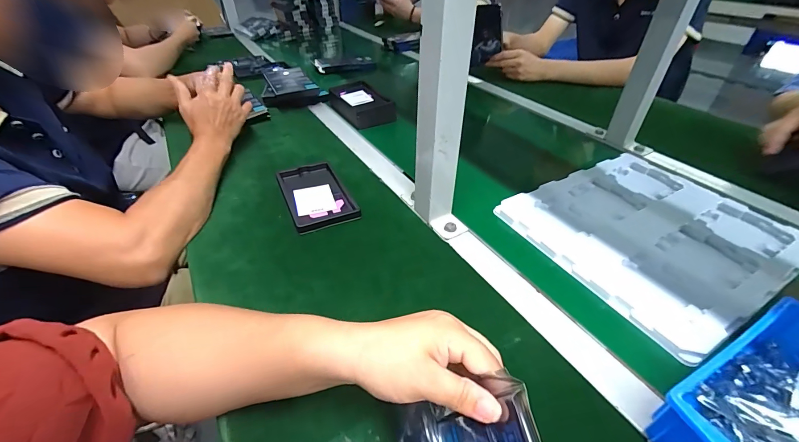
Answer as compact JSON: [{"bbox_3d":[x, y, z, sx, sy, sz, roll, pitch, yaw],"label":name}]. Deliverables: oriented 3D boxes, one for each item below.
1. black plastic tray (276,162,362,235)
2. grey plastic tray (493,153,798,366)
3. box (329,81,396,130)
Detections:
[{"bbox_3d":[-0.128,-0.042,0.529,0.092,0.012,0.160,-17,44,-20],"label":"black plastic tray"},{"bbox_3d":[0.349,0.006,0.475,0.324,0.015,0.274,-20,45,-23],"label":"grey plastic tray"},{"bbox_3d":[-0.090,-0.268,0.780,0.102,0.036,0.184,-20,45,-23],"label":"box"}]

